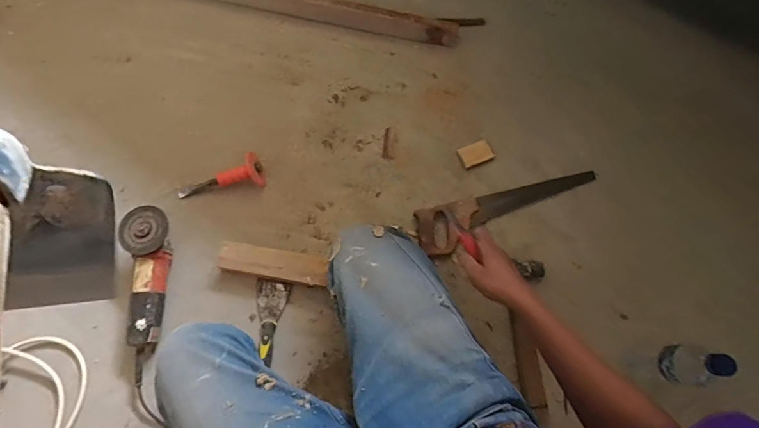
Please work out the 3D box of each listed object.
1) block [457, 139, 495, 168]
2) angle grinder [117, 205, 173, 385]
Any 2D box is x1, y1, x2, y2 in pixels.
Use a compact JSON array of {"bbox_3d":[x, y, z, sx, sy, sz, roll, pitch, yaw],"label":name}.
[{"bbox_3d":[0.224,-0.141,0.961,0.073,0.020,0.052,-21,74,-8],"label":"block"},{"bbox_3d":[-0.481,0.159,0.831,0.090,0.080,0.340,0,72,-1],"label":"angle grinder"}]

